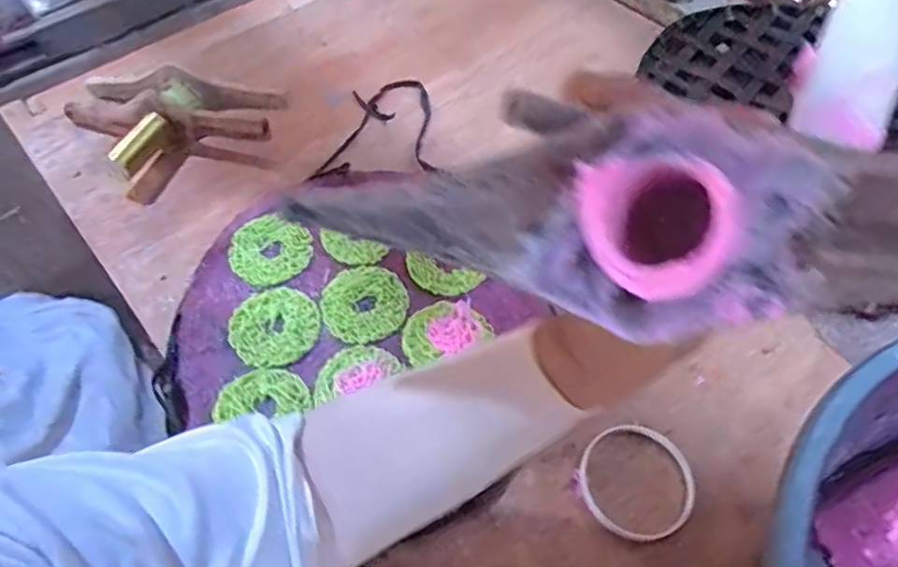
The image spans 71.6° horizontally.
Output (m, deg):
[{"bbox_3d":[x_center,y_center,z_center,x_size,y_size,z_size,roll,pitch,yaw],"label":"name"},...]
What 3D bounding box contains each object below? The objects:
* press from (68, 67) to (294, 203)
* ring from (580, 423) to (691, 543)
[{"bbox_3d":[-0.327,-0.167,0.700,0.272,0.076,0.150,10,56,10],"label":"press"},{"bbox_3d":[0.151,0.158,0.501,0.090,0.007,0.090,-1,55,2],"label":"ring"}]

